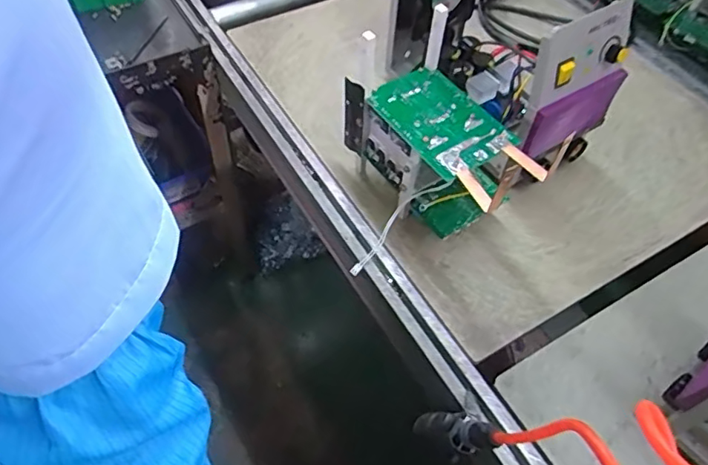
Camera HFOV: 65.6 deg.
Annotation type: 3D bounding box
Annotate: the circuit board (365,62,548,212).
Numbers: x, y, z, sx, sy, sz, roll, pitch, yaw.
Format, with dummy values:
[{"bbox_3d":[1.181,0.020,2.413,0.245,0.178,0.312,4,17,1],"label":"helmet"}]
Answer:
[{"bbox_3d":[0.114,-0.119,0.644,0.109,0.015,0.210,-28,60,-20],"label":"circuit board"}]

